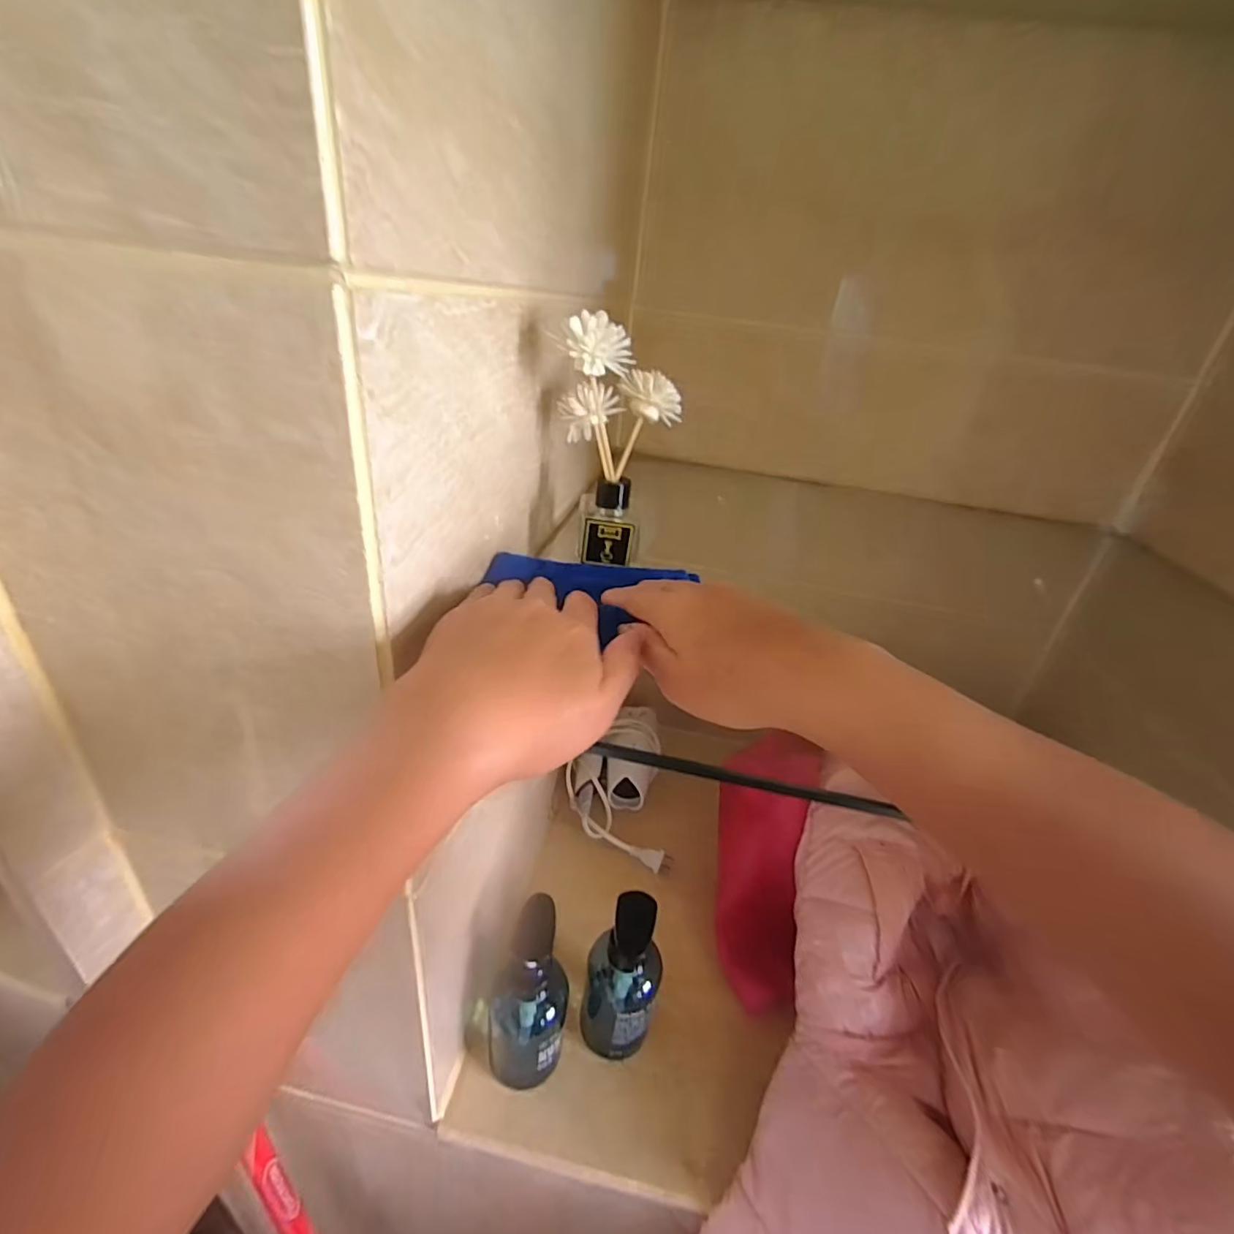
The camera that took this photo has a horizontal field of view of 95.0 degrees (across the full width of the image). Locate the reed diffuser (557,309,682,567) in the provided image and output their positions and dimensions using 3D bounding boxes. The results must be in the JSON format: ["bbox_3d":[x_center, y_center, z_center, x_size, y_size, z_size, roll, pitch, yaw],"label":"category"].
[{"bbox_3d":[0.000,-0.103,0.359,0.074,0.144,0.080,7,29,-1],"label":"reed diffuser"}]

